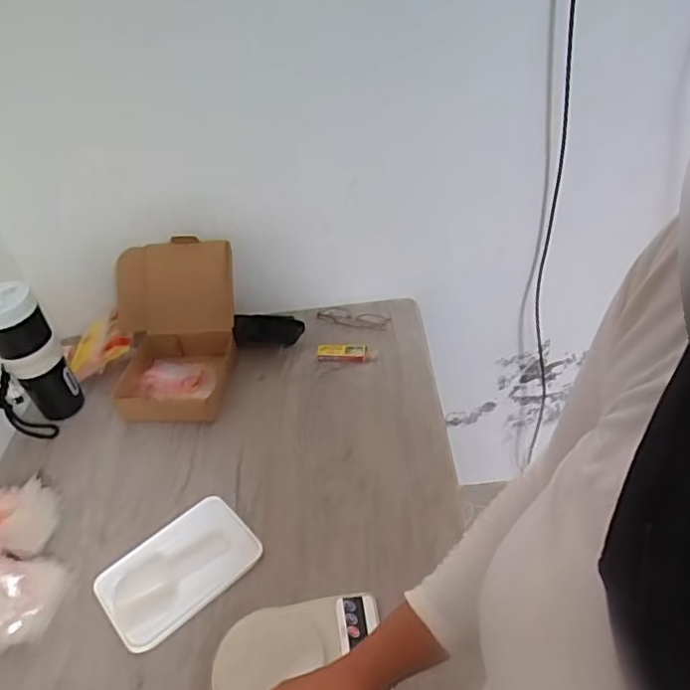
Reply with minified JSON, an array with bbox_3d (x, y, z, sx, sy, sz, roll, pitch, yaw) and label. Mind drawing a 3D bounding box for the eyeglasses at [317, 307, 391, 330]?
[{"bbox_3d":[0.015,-0.048,1.106,0.128,0.020,0.056,3,41,12],"label":"eyeglasses"}]

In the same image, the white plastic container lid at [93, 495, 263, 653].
[{"bbox_3d":[-0.210,0.273,0.757,0.186,0.018,0.125,-32,46,-26],"label":"white plastic container lid"}]

